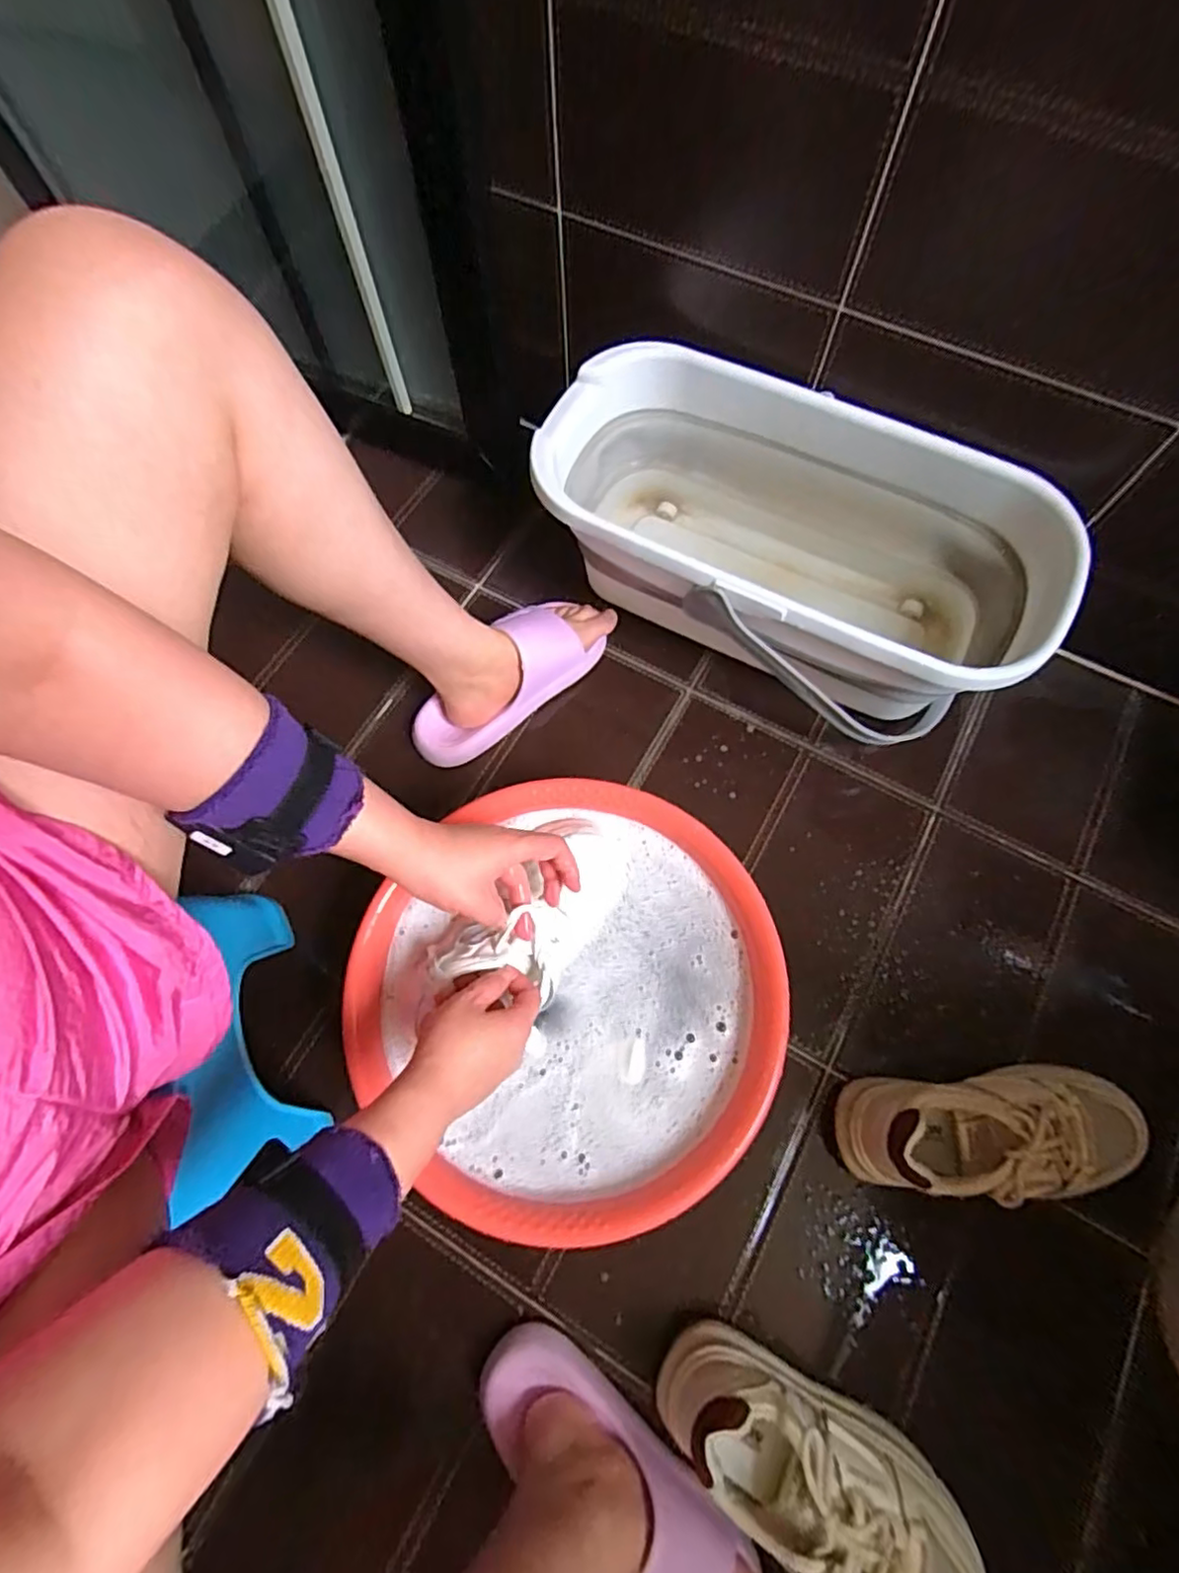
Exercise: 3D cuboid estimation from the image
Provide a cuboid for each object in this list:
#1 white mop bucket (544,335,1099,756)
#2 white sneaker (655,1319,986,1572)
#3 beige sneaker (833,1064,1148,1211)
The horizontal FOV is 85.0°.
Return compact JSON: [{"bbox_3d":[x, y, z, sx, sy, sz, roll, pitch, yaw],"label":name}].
[{"bbox_3d":[0.194,-0.245,0.695,0.497,0.193,0.247,25,73,9],"label":"white mop bucket"},{"bbox_3d":[0.169,0.507,0.473,0.243,0.101,0.087,29,74,11],"label":"white sneaker"},{"bbox_3d":[0.342,0.291,0.549,0.246,0.107,0.093,0,71,1],"label":"beige sneaker"}]

